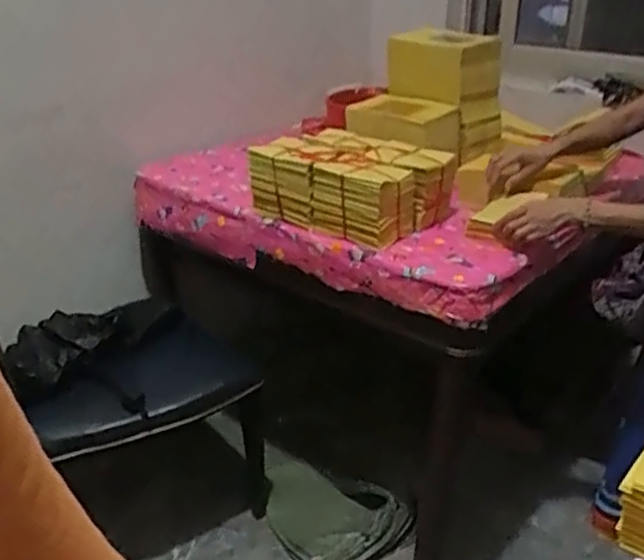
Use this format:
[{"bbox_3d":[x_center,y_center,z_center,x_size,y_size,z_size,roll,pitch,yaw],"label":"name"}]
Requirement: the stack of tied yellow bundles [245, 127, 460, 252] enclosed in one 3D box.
[{"bbox_3d":[0.065,-0.201,1.444,0.364,0.139,0.241,20,32,35],"label":"stack of tied yellow bundles"}]

